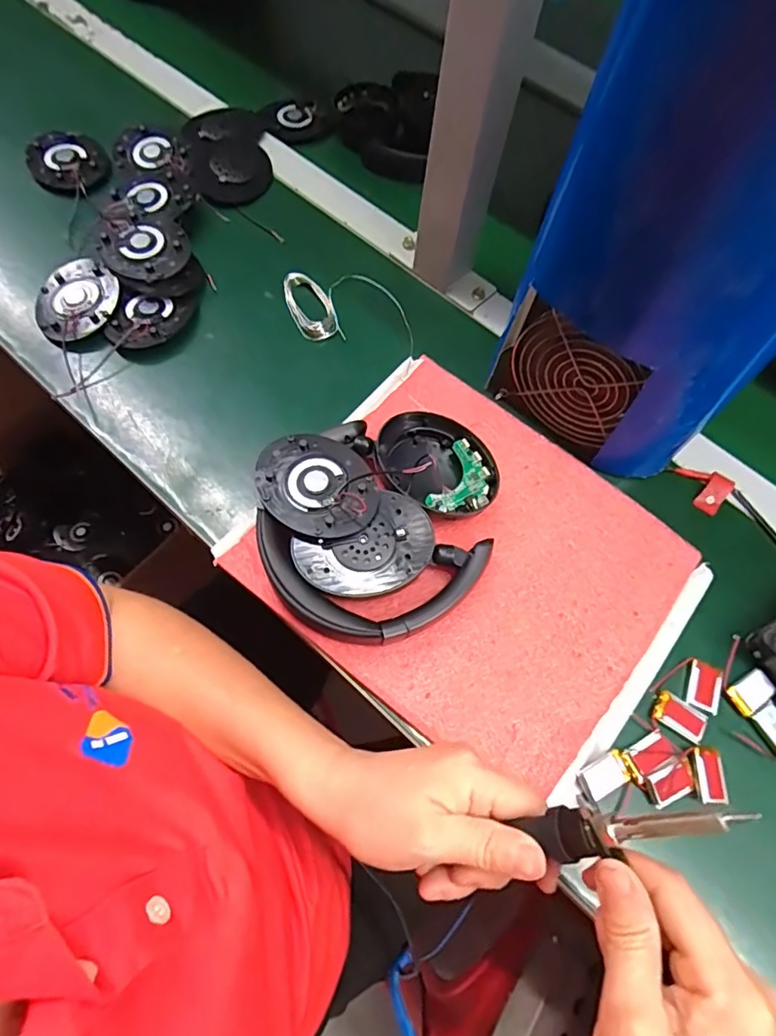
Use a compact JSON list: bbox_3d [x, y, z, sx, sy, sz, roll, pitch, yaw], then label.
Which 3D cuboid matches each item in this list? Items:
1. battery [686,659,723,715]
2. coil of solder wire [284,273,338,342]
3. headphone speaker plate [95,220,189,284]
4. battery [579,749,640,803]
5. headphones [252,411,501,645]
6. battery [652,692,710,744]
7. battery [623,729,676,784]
[{"bbox_3d":[0.211,0.112,0.357,0.020,0.004,0.031,24,66,6],"label":"battery"},{"bbox_3d":[-0.067,-0.181,0.454,0.034,0.009,0.065,-16,68,-12],"label":"coil of solder wire"},{"bbox_3d":[-0.207,-0.224,0.451,0.074,0.013,0.062,-5,66,-7],"label":"headphone speaker plate"},{"bbox_3d":[0.135,0.157,0.329,0.034,0.004,0.019,-19,68,-13],"label":"battery"},{"bbox_3d":[-0.002,0.003,0.364,0.160,0.037,0.146,-7,66,-8],"label":"headphones"},{"bbox_3d":[0.190,0.128,0.348,0.032,0.004,0.022,35,67,11],"label":"battery"},{"bbox_3d":[0.162,0.147,0.334,0.032,0.004,0.018,-25,70,-15],"label":"battery"}]

